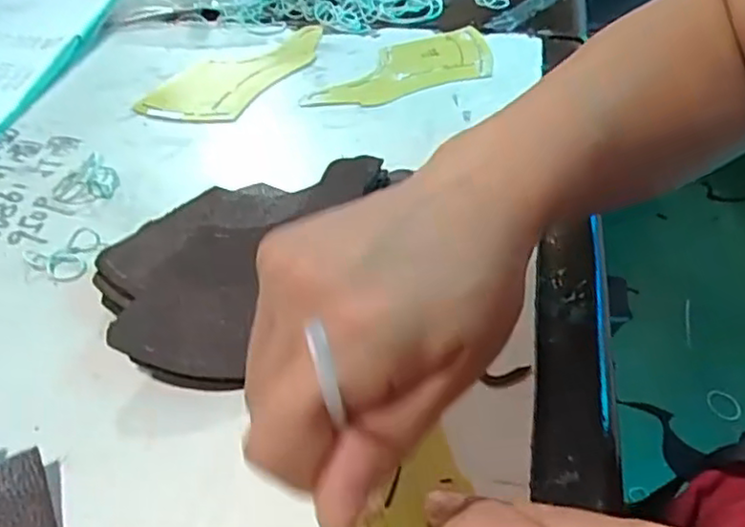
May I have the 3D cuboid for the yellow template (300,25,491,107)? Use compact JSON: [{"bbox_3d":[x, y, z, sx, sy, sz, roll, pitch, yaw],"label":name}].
[{"bbox_3d":[0.018,-0.141,0.478,0.145,0.005,0.073,-15,47,-12],"label":"yellow template"}]

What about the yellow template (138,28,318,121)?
[{"bbox_3d":[-0.092,-0.139,0.485,0.070,0.008,0.150,28,52,25],"label":"yellow template"}]

